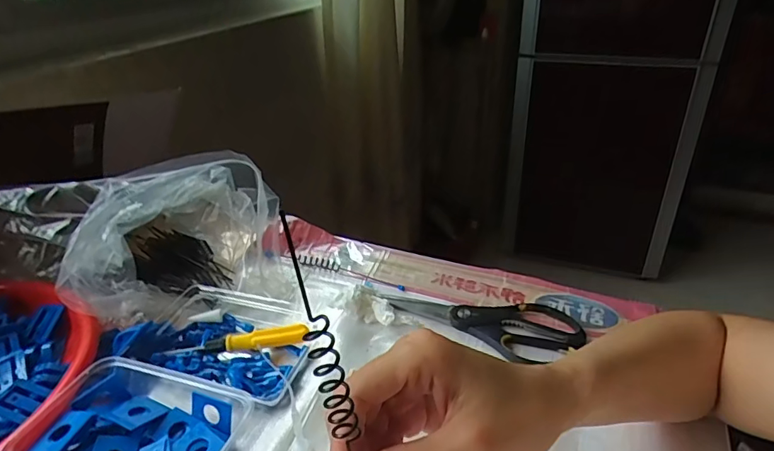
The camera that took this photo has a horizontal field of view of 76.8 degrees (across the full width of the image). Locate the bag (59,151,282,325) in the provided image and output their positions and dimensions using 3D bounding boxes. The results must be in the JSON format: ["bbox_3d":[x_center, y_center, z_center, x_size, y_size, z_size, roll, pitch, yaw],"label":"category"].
[{"bbox_3d":[-0.240,0.006,0.570,0.201,0.109,0.178,-4,31,-4],"label":"bag"}]

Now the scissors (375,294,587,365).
[{"bbox_3d":[0.096,0.104,0.508,0.204,0.012,0.076,3,31,8],"label":"scissors"}]

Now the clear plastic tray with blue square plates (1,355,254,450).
[{"bbox_3d":[-0.204,0.168,0.395,0.150,0.034,0.113,8,32,16],"label":"clear plastic tray with blue square plates"}]

